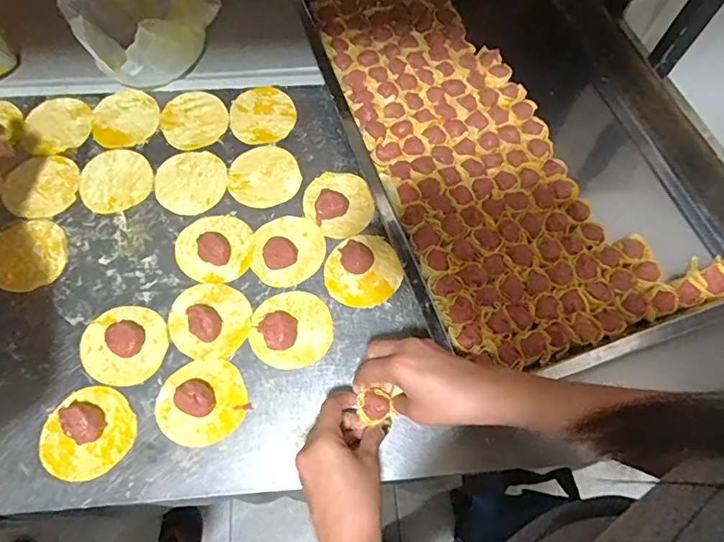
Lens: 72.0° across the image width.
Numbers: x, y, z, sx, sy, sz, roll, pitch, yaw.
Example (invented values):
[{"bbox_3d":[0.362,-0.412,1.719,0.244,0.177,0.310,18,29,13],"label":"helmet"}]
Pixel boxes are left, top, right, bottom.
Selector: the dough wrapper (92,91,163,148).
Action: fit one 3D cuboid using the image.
[{"bbox_3d":[-0.294,-0.192,0.620,0.080,0.004,0.085,0,68,0],"label":"dough wrapper"}]

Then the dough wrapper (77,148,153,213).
[{"bbox_3d":[-0.290,-0.108,0.585,0.081,0.004,0.083,0,68,0],"label":"dough wrapper"}]

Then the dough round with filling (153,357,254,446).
[{"bbox_3d":[-0.157,0.125,0.478,0.084,0.023,0.079,0,68,0],"label":"dough round with filling"}]

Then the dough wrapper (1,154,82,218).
[{"bbox_3d":[-0.370,-0.099,0.577,0.083,0.004,0.081,0,68,0],"label":"dough wrapper"}]

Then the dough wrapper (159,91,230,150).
[{"bbox_3d":[-0.211,-0.190,0.622,0.085,0.004,0.083,0,68,0],"label":"dough wrapper"}]

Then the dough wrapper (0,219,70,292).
[{"bbox_3d":[-0.363,-0.018,0.543,0.080,0.004,0.082,-4,68,-2],"label":"dough wrapper"}]

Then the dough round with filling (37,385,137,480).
[{"bbox_3d":[-0.260,0.152,0.465,0.083,0.023,0.076,0,68,0],"label":"dough round with filling"}]

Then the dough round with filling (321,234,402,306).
[{"bbox_3d":[0.002,-0.002,0.540,0.079,0.017,0.083,0,68,0],"label":"dough round with filling"}]

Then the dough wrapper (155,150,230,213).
[{"bbox_3d":[-0.202,-0.107,0.588,0.084,0.004,0.081,0,68,0],"label":"dough wrapper"}]

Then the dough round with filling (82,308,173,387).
[{"bbox_3d":[-0.243,0.072,0.502,0.085,0.018,0.079,0,68,0],"label":"dough round with filling"}]

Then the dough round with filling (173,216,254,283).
[{"bbox_3d":[-0.166,-0.029,0.548,0.080,0.019,0.079,0,68,0],"label":"dough round with filling"}]

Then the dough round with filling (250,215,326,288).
[{"bbox_3d":[-0.081,-0.025,0.548,0.076,0.020,0.085,2,68,1],"label":"dough round with filling"}]

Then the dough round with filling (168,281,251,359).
[{"bbox_3d":[-0.161,0.047,0.512,0.083,0.023,0.078,0,68,0],"label":"dough round with filling"}]

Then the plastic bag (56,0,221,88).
[{"bbox_3d":[-0.267,-0.325,0.631,0.176,0.086,0.149,-29,70,-11],"label":"plastic bag"}]

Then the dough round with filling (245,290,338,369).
[{"bbox_3d":[-0.073,0.057,0.510,0.083,0.021,0.082,0,68,0],"label":"dough round with filling"}]

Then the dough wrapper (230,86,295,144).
[{"bbox_3d":[-0.125,-0.198,0.628,0.080,0.004,0.087,1,68,0],"label":"dough wrapper"}]

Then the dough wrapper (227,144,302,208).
[{"bbox_3d":[-0.117,-0.113,0.591,0.082,0.004,0.078,0,68,0],"label":"dough wrapper"}]

